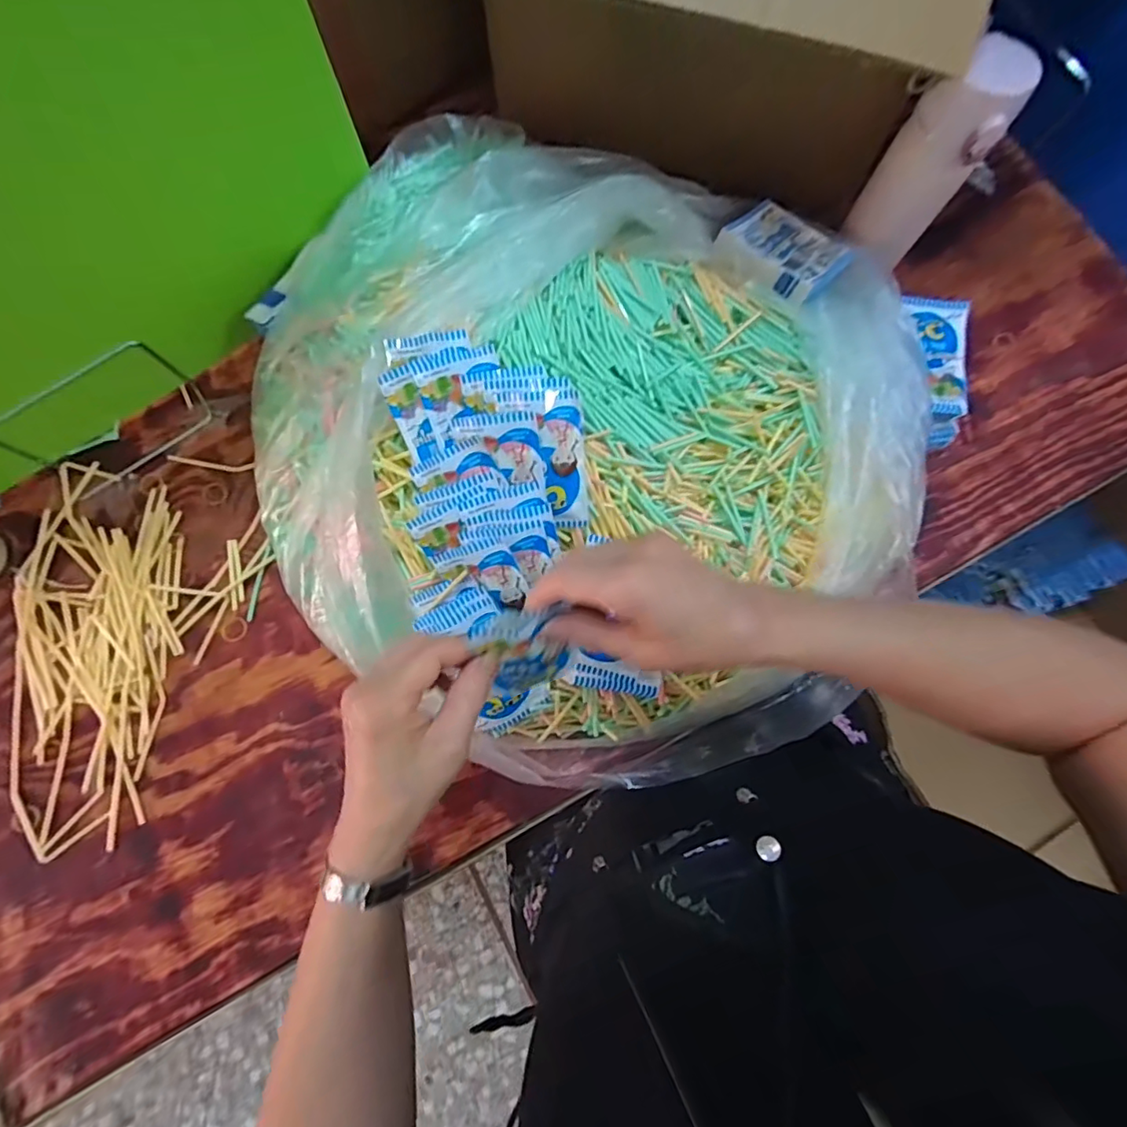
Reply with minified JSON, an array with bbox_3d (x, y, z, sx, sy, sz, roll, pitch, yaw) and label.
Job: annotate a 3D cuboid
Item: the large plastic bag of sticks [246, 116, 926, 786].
[{"bbox_3d":[0.022,-0.127,0.474,0.548,0.129,0.543,39,81,6],"label":"large plastic bag of sticks"}]

